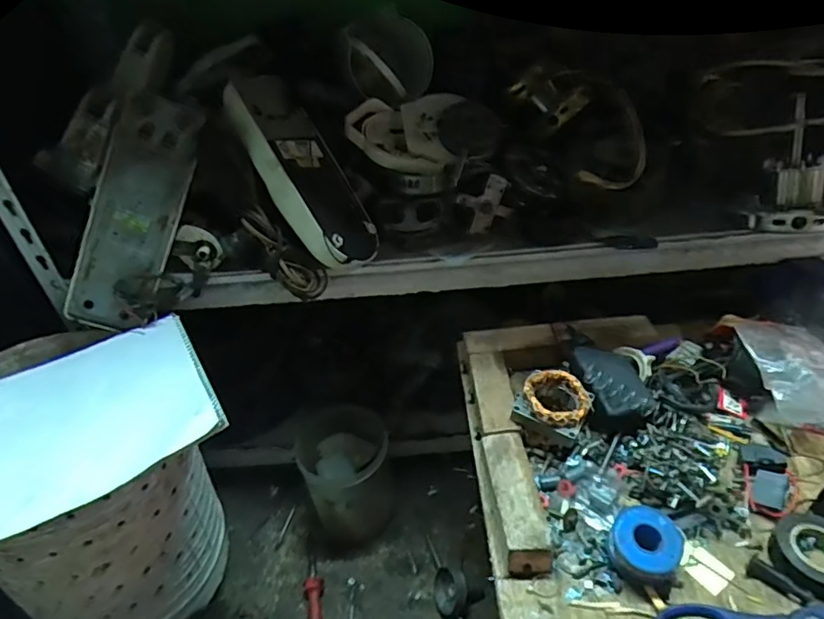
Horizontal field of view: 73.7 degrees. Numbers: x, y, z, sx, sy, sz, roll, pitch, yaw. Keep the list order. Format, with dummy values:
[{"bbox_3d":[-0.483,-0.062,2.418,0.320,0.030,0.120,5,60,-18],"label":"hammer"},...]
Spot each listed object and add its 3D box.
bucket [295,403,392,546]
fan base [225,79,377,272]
[{"bbox_3d":[-0.093,0.268,0.852,0.120,0.175,0.119,-4,37,3],"label":"bucket"},{"bbox_3d":[-0.136,-0.165,0.682,0.048,0.261,0.105,-32,0,42],"label":"fan base"}]

